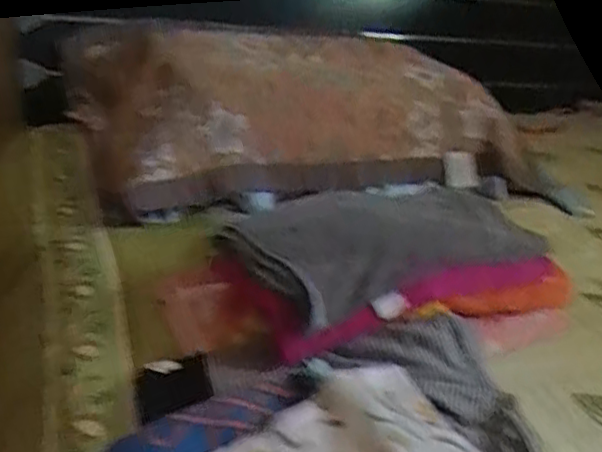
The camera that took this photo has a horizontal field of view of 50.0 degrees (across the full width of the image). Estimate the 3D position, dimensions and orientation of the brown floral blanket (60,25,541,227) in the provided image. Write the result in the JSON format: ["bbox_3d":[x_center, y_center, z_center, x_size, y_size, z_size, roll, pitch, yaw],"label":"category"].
[{"bbox_3d":[0.013,-0.185,0.997,0.618,0.181,0.377,-8,30,-29],"label":"brown floral blanket"}]

